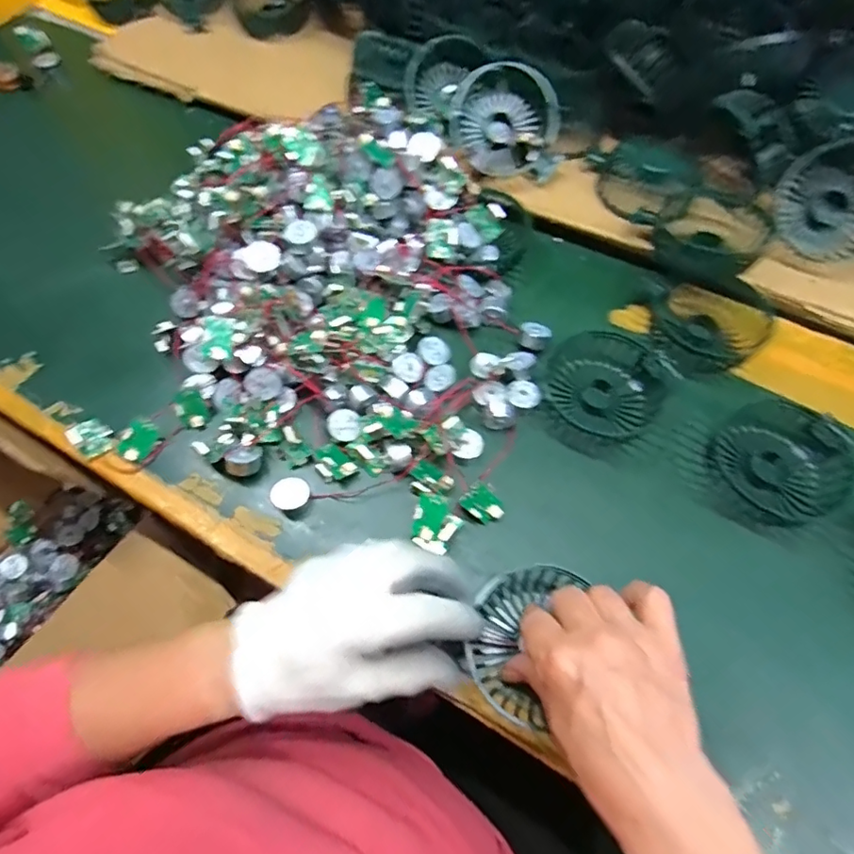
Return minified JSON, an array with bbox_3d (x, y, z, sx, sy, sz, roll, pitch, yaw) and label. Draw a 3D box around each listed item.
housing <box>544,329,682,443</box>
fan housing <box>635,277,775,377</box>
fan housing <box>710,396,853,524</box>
[{"bbox_3d":[0.135,-0.032,0.414,0.086,0.022,0.087,-1,63,1],"label":"housing"},{"bbox_3d":[0.229,-0.083,0.443,0.096,0.023,0.094,-1,63,1],"label":"fan housing"},{"bbox_3d":[0.248,0.023,0.381,0.088,0.024,0.083,-33,66,-15],"label":"fan housing"}]

